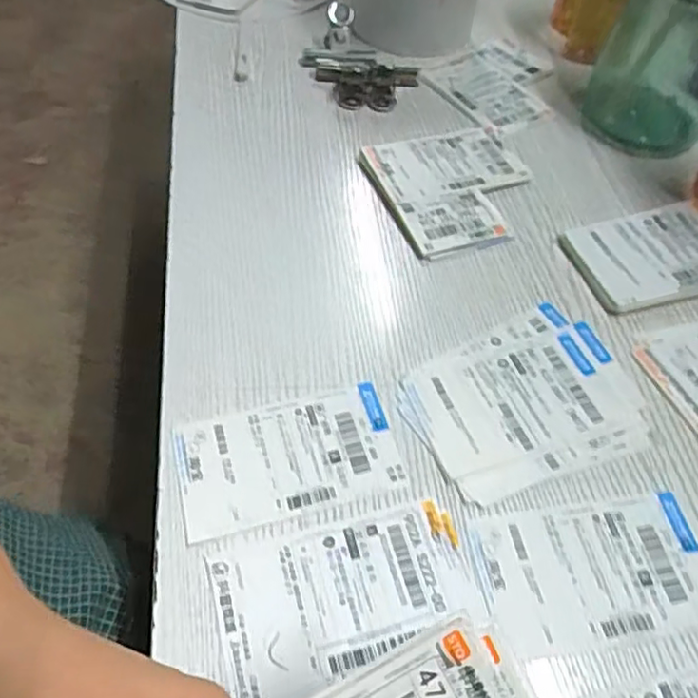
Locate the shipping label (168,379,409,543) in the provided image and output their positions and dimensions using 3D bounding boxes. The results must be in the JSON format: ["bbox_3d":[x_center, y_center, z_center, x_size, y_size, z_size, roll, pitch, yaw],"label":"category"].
[{"bbox_3d":[-0.036,0.066,0.370,0.127,0.005,0.074,-13,55,-12],"label":"shipping label"}]

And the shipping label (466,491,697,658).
[{"bbox_3d":[0.136,0.122,0.339,0.128,0.004,0.073,-6,54,-7],"label":"shipping label"}]

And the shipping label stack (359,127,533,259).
[{"bbox_3d":[0.093,-0.137,0.519,0.130,0.013,0.132,-17,56,-15],"label":"shipping label stack"}]

